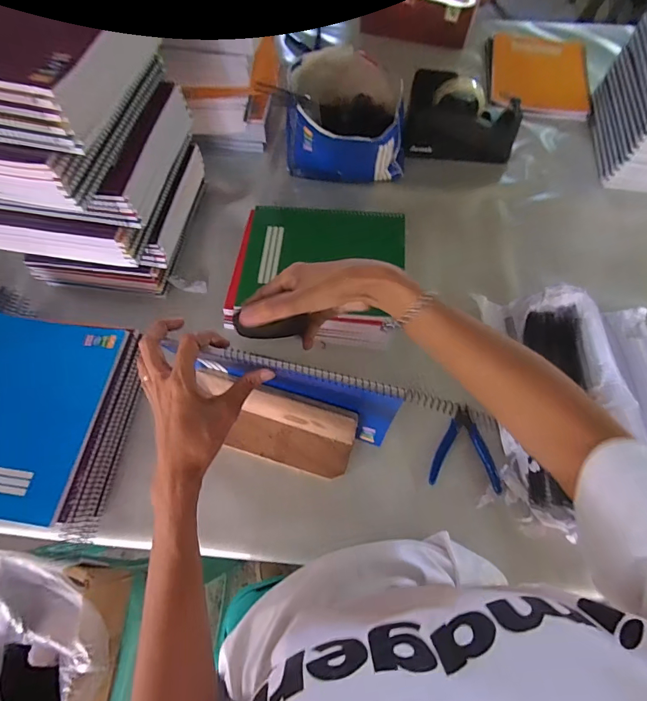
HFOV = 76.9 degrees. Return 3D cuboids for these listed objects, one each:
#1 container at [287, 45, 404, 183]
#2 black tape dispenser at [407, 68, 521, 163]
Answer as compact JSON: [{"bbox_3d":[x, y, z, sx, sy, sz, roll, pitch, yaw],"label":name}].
[{"bbox_3d":[0.040,-0.423,0.734,0.207,0.119,0.237,1,65,1],"label":"container"},{"bbox_3d":[0.250,-0.420,0.739,0.196,0.111,0.076,3,65,2],"label":"black tape dispenser"}]

